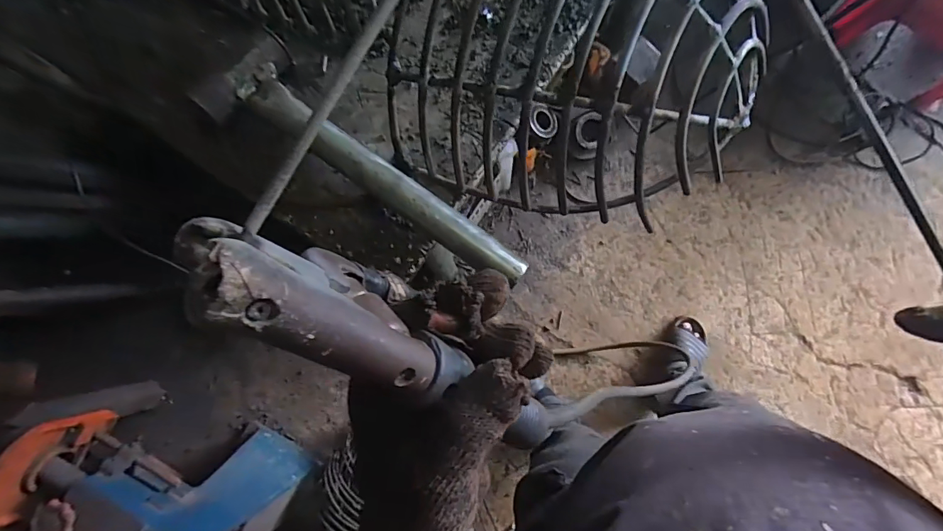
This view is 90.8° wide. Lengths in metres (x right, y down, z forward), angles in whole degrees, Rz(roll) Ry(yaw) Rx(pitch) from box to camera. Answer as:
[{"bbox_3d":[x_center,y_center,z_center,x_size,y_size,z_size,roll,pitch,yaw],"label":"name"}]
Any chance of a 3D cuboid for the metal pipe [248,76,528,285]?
[{"bbox_3d":[-0.057,-0.055,0.297,0.213,0.019,0.023,35,86,5],"label":"metal pipe"}]

